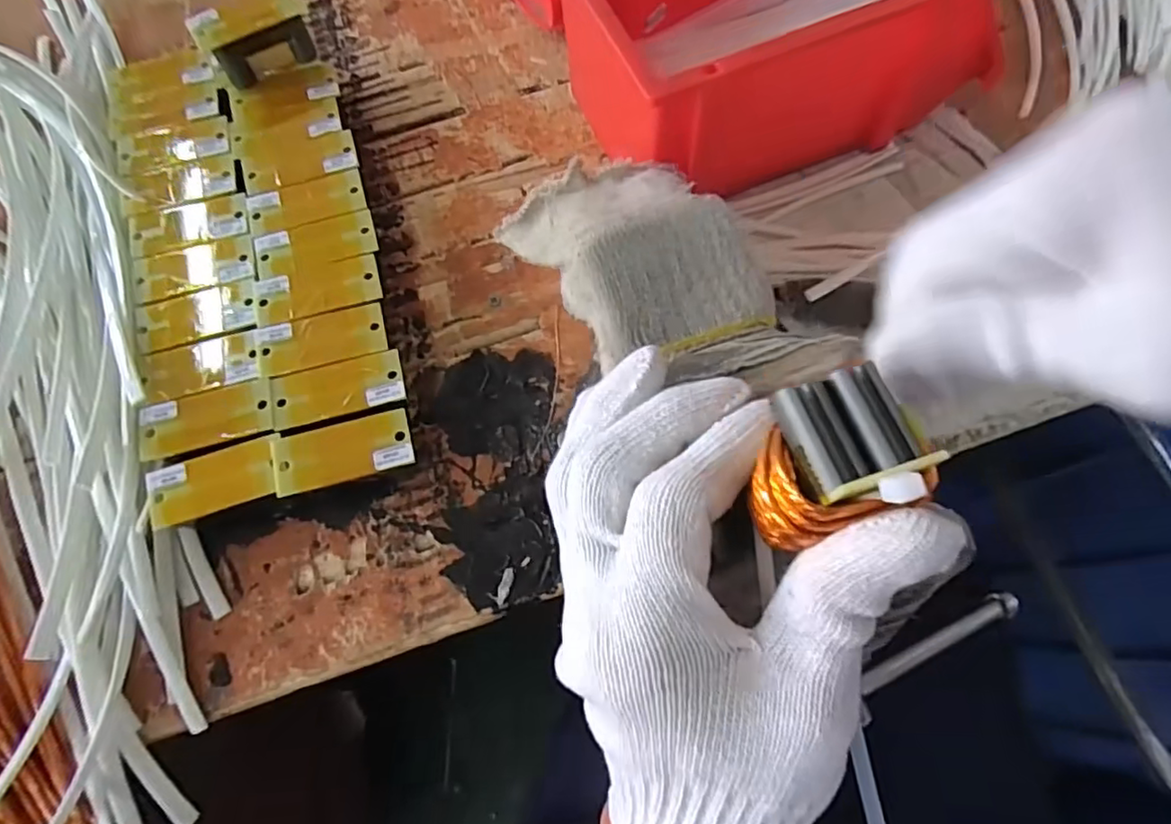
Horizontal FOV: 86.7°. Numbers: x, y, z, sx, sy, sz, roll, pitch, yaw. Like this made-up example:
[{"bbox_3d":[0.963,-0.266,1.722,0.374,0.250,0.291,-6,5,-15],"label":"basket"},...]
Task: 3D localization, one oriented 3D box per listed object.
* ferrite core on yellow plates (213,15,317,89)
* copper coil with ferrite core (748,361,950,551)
[{"bbox_3d":[-0.209,-0.239,0.407,0.059,0.030,0.016,-33,72,-9],"label":"ferrite core on yellow plates"},{"bbox_3d":[0.067,0.011,0.168,0.044,0.031,0.039,-17,68,-5],"label":"copper coil with ferrite core"}]

